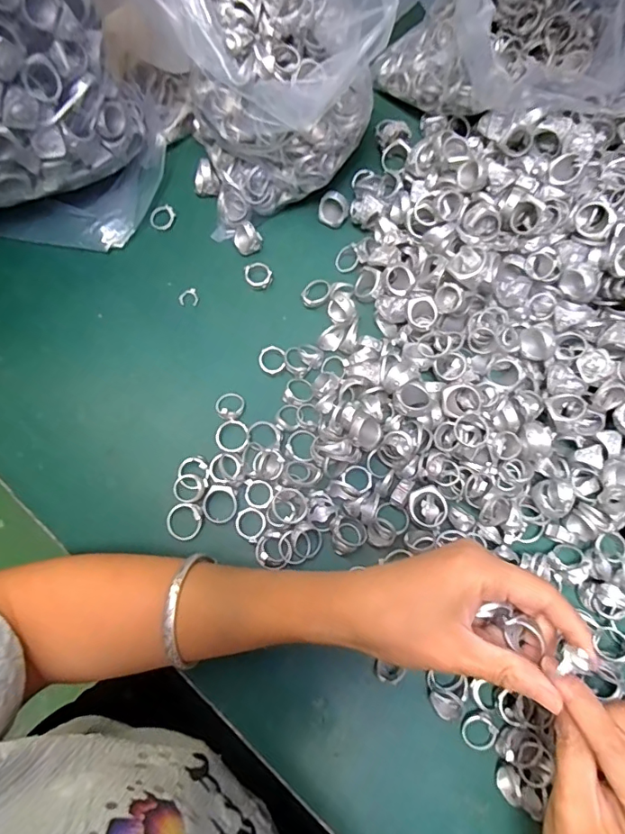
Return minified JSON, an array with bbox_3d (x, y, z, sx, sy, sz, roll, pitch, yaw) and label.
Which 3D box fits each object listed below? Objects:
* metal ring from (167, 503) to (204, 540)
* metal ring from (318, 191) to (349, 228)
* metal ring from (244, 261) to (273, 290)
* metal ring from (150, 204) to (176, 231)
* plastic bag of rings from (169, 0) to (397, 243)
[{"bbox_3d":[-0.091,0.073,0.353,0.024,0.008,0.026,0,74,0],"label":"metal ring"},{"bbox_3d":[0.018,-0.176,0.428,0.025,0.027,0.006,28,34,-3],"label":"metal ring"},{"bbox_3d":[-0.045,-0.118,0.415,0.021,0.009,0.025,-13,74,-3],"label":"metal ring"},{"bbox_3d":[-0.129,-0.172,0.434,0.021,0.006,0.019,-24,75,-6],"label":"metal ring"},{"bbox_3d":[-0.026,-0.255,0.381,0.144,0.161,0.136,-9,74,-2],"label":"plastic bag of rings"}]

